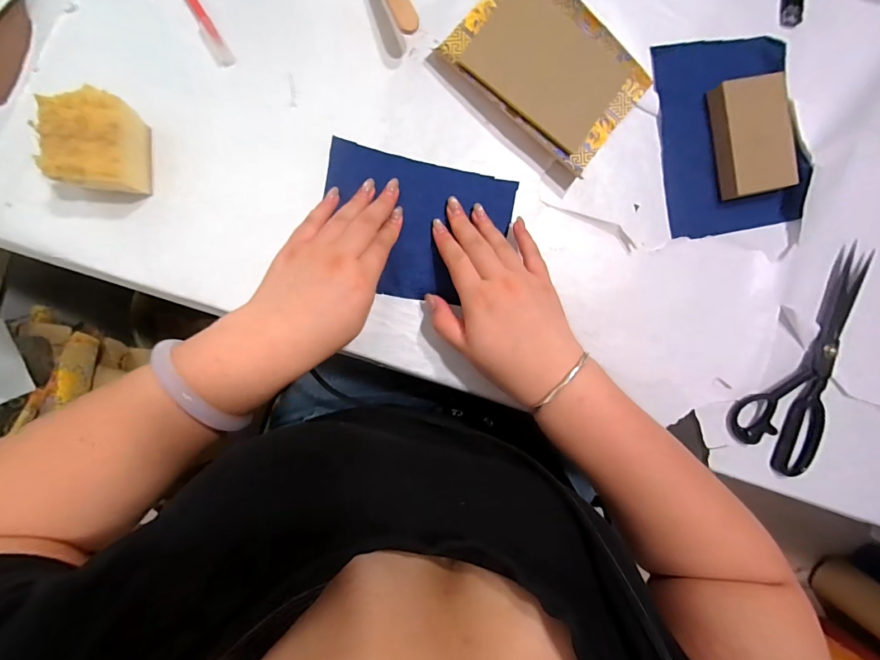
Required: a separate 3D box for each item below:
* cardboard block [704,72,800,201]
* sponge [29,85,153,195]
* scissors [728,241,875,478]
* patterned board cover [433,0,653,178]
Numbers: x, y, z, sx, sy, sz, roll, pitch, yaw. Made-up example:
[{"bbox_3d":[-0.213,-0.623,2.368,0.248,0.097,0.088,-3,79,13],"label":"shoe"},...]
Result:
[{"bbox_3d":[0.299,-0.183,0.373,0.063,0.023,0.103,-13,95,-5],"label":"cardboard block"},{"bbox_3d":[-0.267,-0.143,0.307,0.052,0.043,0.067,5,93,-6],"label":"sponge"},{"bbox_3d":[0.381,0.032,0.399,0.090,0.012,0.226,28,91,-7],"label":"scissors"},{"bbox_3d":[0.102,-0.243,0.360,0.166,0.011,0.113,41,89,-7],"label":"patterned board cover"}]

